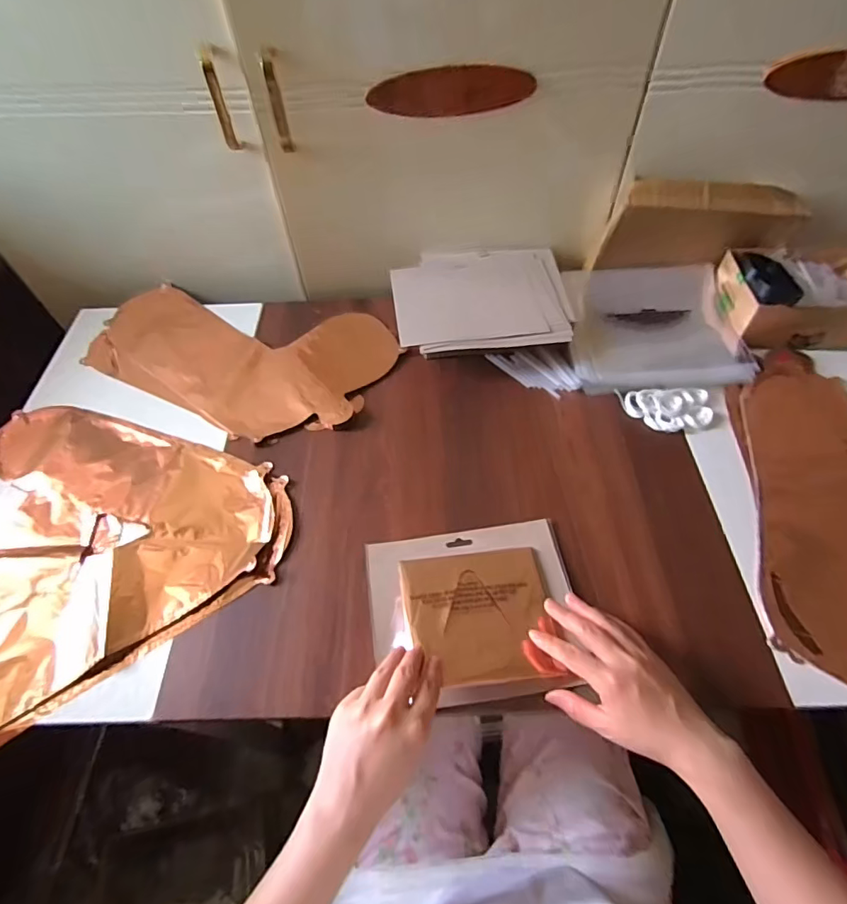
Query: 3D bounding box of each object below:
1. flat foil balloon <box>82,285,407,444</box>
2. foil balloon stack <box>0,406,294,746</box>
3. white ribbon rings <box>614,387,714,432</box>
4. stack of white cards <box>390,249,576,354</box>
[{"bbox_3d":[-0.260,-0.152,0.698,0.418,0.009,0.243,24,59,17],"label":"flat foil balloon"},{"bbox_3d":[-0.336,0.105,0.516,0.366,0.017,0.381,-1,55,1],"label":"foil balloon stack"},{"bbox_3d":[0.302,-0.055,0.610,0.098,0.015,0.064,-6,55,-3],"label":"white ribbon rings"},{"bbox_3d":[0.077,-0.222,0.674,0.231,0.032,0.197,-5,55,-2],"label":"stack of white cards"}]

